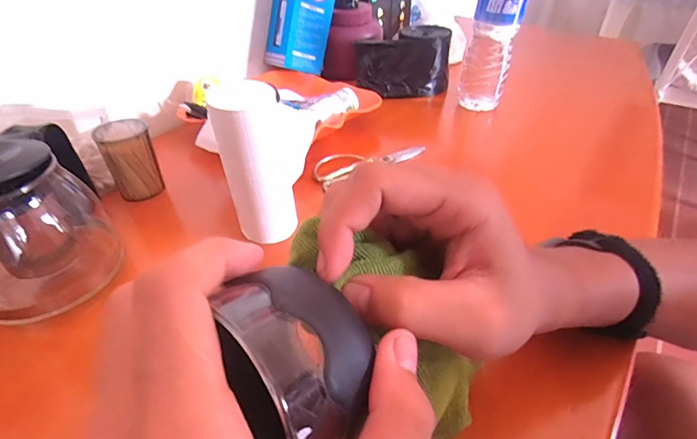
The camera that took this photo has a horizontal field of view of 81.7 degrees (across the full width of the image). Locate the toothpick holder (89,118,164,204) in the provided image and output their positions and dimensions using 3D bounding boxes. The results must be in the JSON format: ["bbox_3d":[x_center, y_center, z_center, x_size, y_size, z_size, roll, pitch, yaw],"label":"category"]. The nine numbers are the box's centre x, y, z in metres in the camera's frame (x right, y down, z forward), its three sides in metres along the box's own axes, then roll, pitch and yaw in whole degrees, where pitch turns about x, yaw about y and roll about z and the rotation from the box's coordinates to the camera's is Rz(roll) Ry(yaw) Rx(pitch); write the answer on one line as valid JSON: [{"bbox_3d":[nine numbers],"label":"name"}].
[{"bbox_3d":[-0.227,-0.063,0.422,0.047,0.070,0.052,-26,46,-29],"label":"toothpick holder"}]

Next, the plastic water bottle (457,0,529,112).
[{"bbox_3d":[0.197,-0.251,0.550,0.067,0.219,0.050,13,41,15],"label":"plastic water bottle"}]

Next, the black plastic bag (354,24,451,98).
[{"bbox_3d":[0.085,-0.249,0.635,0.140,0.083,0.072,-6,40,-8],"label":"black plastic bag"}]

